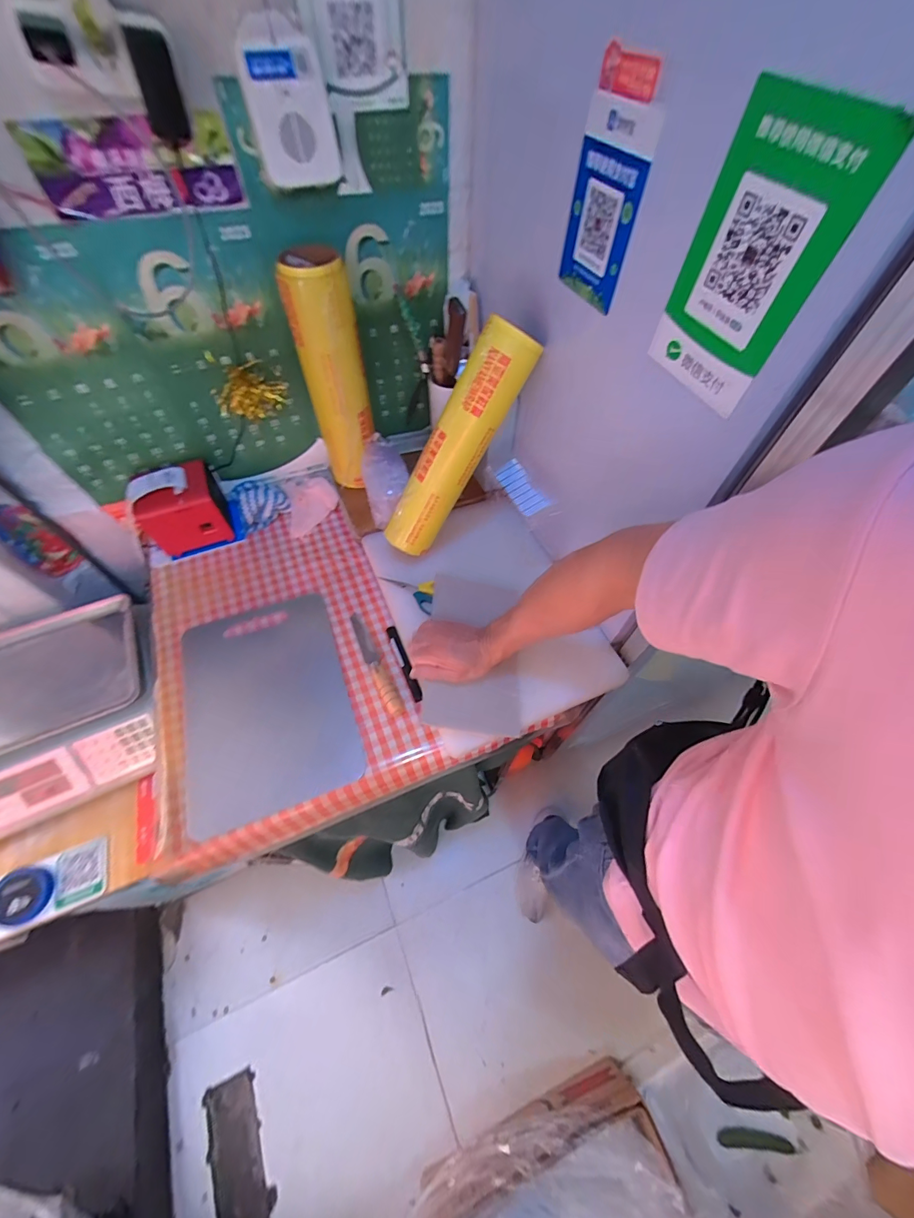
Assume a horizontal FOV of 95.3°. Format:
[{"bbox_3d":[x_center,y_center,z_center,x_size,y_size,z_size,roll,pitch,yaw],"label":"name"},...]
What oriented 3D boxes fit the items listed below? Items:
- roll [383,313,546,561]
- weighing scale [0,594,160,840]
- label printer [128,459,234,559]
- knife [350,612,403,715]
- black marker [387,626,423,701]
[{"bbox_3d":[-0.010,-0.252,0.660,0.069,0.367,0.083,-8,49,-51],"label":"roll"},{"bbox_3d":[-0.714,0.171,0.729,0.363,0.115,0.336,-23,61,-14],"label":"weighing scale"},{"bbox_3d":[-0.510,-0.197,0.776,0.126,0.124,0.127,-19,60,-12],"label":"label printer"},{"bbox_3d":[-0.135,0.082,0.671,0.020,0.026,0.200,-23,61,-15],"label":"knife"},{"bbox_3d":[-0.086,0.084,0.667,0.018,0.014,0.138,-20,60,-13],"label":"black marker"}]

